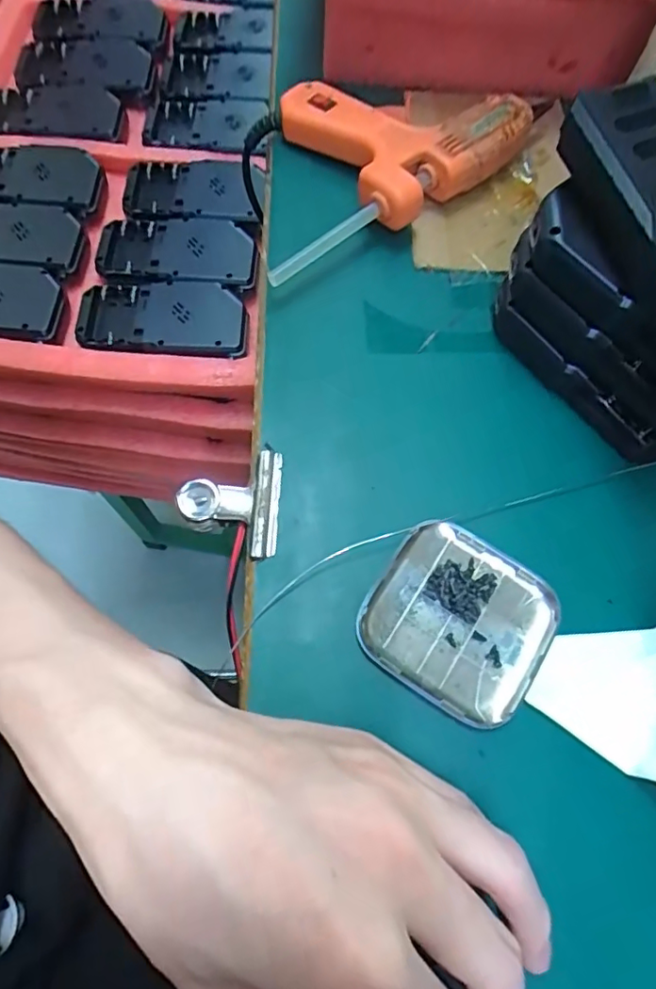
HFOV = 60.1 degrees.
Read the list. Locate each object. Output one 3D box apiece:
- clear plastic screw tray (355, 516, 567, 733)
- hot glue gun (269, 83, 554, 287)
[{"bbox_3d":[0.055,0.052,0.237,0.072,0.008,0.069,32,71,9],"label":"clear plastic screw tray"},{"bbox_3d":[0.023,-0.194,0.317,0.176,0.031,0.101,-30,73,-13],"label":"hot glue gun"}]

